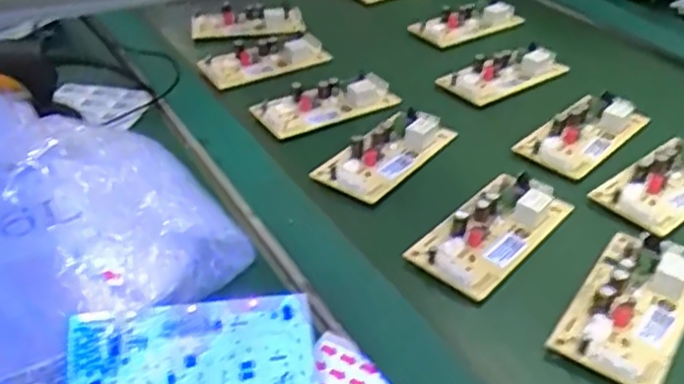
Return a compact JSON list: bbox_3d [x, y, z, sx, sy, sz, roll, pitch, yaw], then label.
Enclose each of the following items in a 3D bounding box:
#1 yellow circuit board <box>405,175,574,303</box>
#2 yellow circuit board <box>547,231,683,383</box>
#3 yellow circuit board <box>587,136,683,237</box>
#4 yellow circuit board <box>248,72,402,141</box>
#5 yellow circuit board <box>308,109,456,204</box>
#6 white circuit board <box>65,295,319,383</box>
[{"bbox_3d":[0.096,0.021,0.419,0.053,0.019,0.111,28,47,34],"label":"yellow circuit board"},{"bbox_3d":[0.163,0.059,0.365,0.055,0.018,0.108,22,44,30],"label":"yellow circuit board"},{"bbox_3d":[0.228,-0.010,0.457,0.108,0.015,0.052,-27,43,-28],"label":"yellow circuit board"},{"bbox_3d":[-0.014,-0.077,0.553,0.116,0.016,0.052,-20,40,-21],"label":"yellow circuit board"},{"bbox_3d":[0.036,-0.032,0.492,0.049,0.016,0.115,27,46,33],"label":"yellow circuit board"},{"bbox_3d":[-0.069,0.080,0.314,0.113,0.004,0.054,-3,61,-14],"label":"white circuit board"}]

